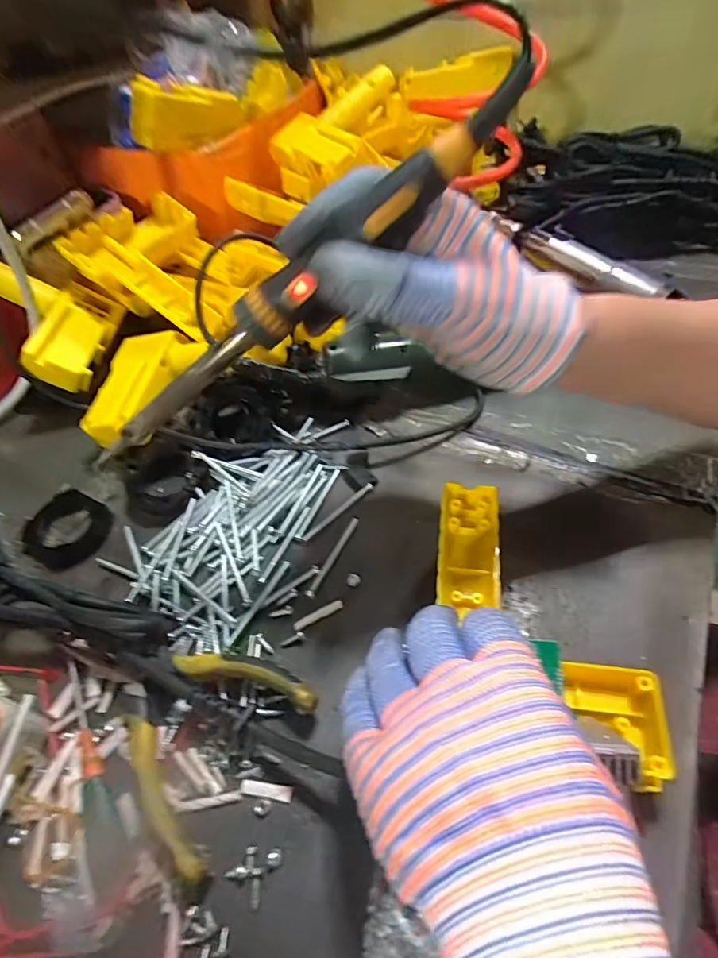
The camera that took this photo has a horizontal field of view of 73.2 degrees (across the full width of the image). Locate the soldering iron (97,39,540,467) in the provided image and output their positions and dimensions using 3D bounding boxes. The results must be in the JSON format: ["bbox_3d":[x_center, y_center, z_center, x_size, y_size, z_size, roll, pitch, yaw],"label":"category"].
[{"bbox_3d":[-0.027,-0.078,0.211,0.237,0.029,0.019,-35,52,16],"label":"soldering iron"}]

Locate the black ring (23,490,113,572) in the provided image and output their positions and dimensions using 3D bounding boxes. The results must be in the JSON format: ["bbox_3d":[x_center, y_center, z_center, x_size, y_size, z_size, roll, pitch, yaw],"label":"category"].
[{"bbox_3d":[-0.208,0.035,0.345,0.056,0.005,0.055,-3,53,4],"label":"black ring"}]

